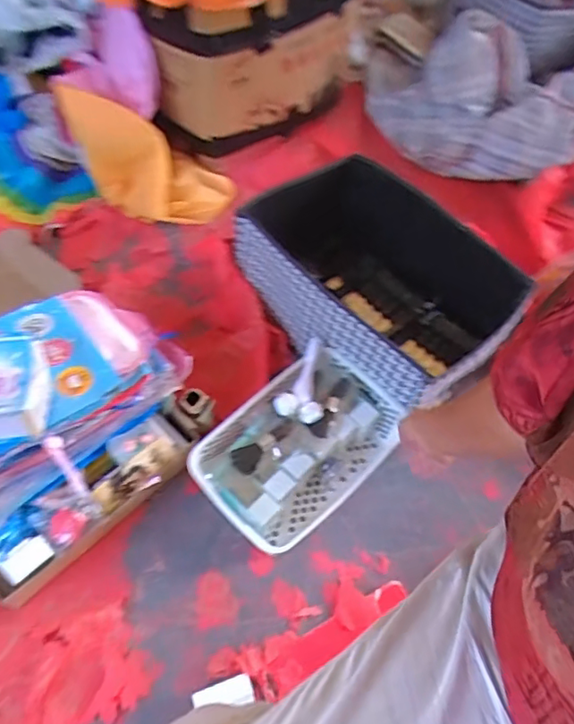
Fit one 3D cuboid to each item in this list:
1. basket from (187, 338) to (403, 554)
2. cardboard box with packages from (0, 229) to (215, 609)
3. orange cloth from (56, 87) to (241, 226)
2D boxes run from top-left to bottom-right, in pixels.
[{"bbox_3d":[0.015,0.126,0.833,0.183,0.111,0.289,41,64,20],"label":"basket"},{"bbox_3d":[-0.423,-0.020,0.787,0.592,0.261,0.379,38,62,18],"label":"cardboard box with packages"},{"bbox_3d":[-0.263,-0.387,1.085,0.310,0.184,0.152,-5,58,-8],"label":"orange cloth"}]

